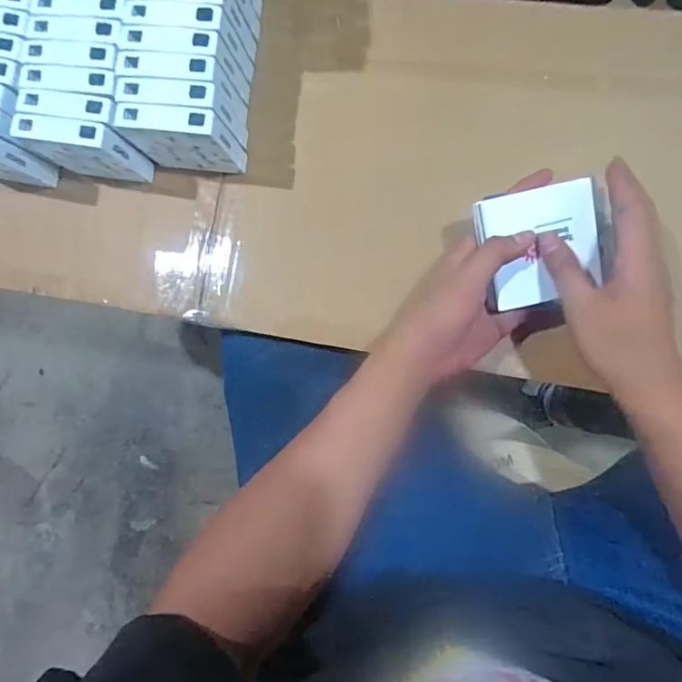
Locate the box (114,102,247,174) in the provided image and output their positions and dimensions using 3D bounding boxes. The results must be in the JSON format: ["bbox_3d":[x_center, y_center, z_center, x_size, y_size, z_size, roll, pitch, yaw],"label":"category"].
[{"bbox_3d":[-0.139,-0.177,0.454,0.088,0.084,0.025,6,89,8],"label":"box"}]

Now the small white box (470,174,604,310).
[{"bbox_3d":[0.154,-0.073,0.392,0.088,0.018,0.083,-13,87,8],"label":"small white box"}]

